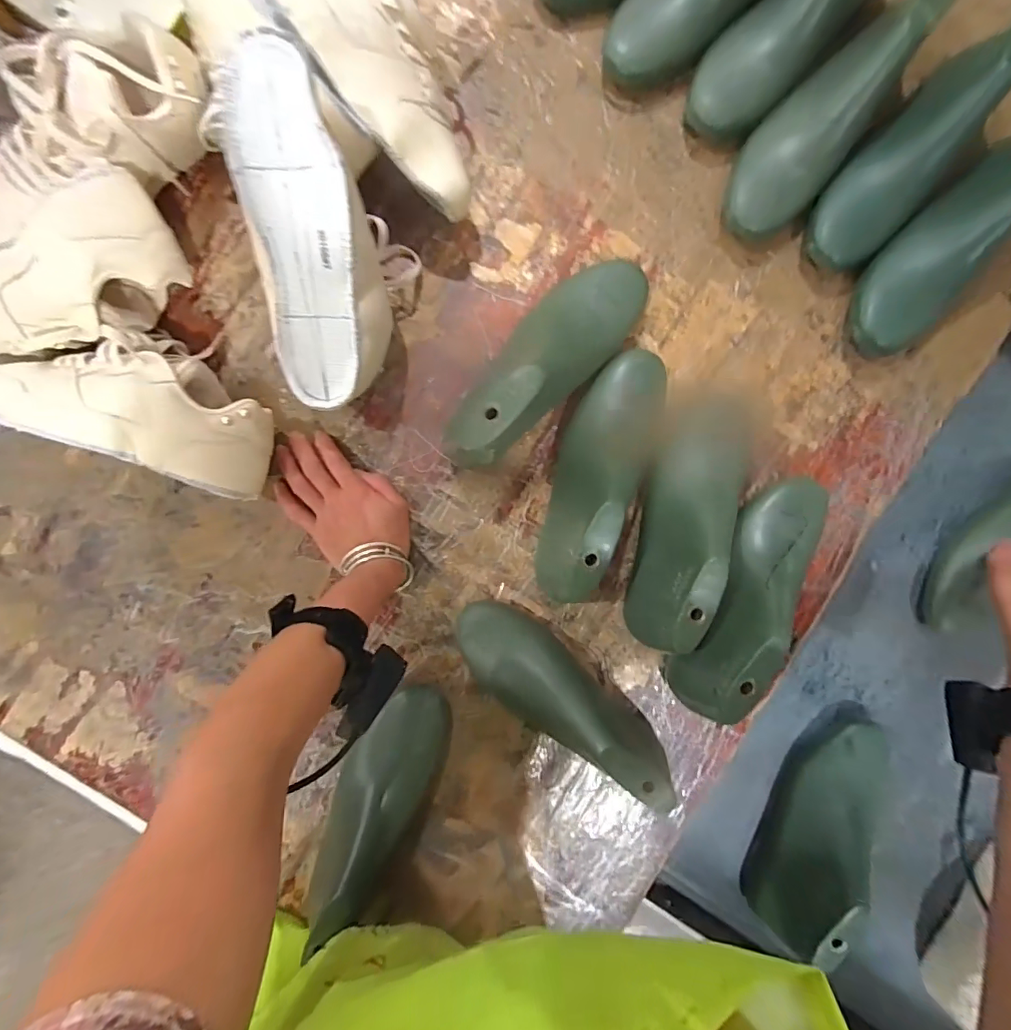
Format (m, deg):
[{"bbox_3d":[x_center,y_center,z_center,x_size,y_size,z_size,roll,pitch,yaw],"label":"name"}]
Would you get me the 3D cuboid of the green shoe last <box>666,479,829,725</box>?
[{"bbox_3d":[0.235,0.069,0.465,0.063,0.094,0.254,29,77,-2],"label":"green shoe last"}]

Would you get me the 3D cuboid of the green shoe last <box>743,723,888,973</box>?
[{"bbox_3d":[0.337,0.335,0.505,0.066,0.090,0.231,22,91,-1],"label":"green shoe last"}]

